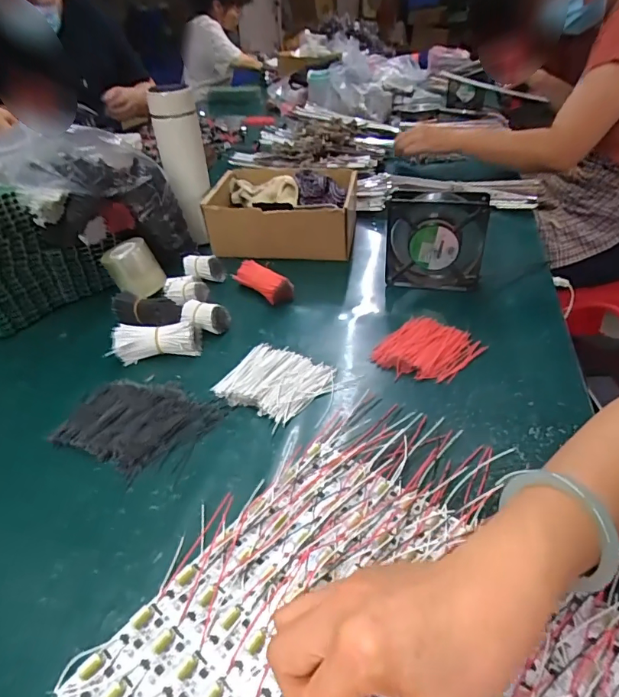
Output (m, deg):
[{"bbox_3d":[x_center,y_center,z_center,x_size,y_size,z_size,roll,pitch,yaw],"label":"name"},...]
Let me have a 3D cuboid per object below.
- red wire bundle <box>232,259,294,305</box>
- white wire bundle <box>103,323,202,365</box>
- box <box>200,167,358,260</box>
[{"bbox_3d":[-0.062,-0.089,0.620,0.093,0.037,0.029,25,46,32],"label":"red wire bundle"},{"bbox_3d":[-0.172,-0.010,0.519,0.095,0.033,0.033,-10,38,-8],"label":"white wire bundle"},{"bbox_3d":[-0.038,-0.212,0.742,0.211,0.100,0.182,4,38,10],"label":"box"}]

